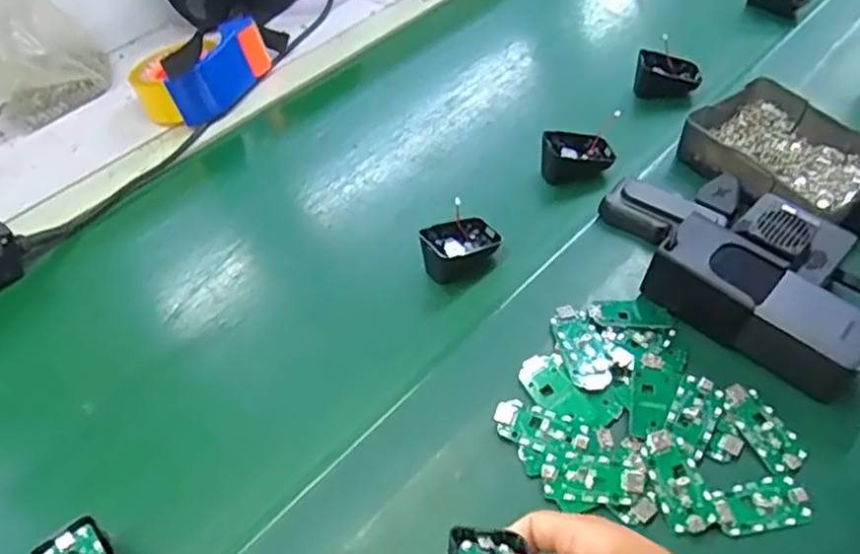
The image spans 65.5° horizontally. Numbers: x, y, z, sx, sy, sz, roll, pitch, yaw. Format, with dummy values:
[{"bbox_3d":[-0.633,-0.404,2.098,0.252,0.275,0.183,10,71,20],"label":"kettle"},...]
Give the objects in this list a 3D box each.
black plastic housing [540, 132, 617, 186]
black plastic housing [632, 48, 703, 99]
[{"bbox_3d":[0.141,-0.120,0.655,0.070,0.041,0.052,-10,49,-3],"label":"black plastic housing"},{"bbox_3d":[0.259,-0.218,0.727,0.068,0.037,0.035,9,50,13],"label":"black plastic housing"}]

